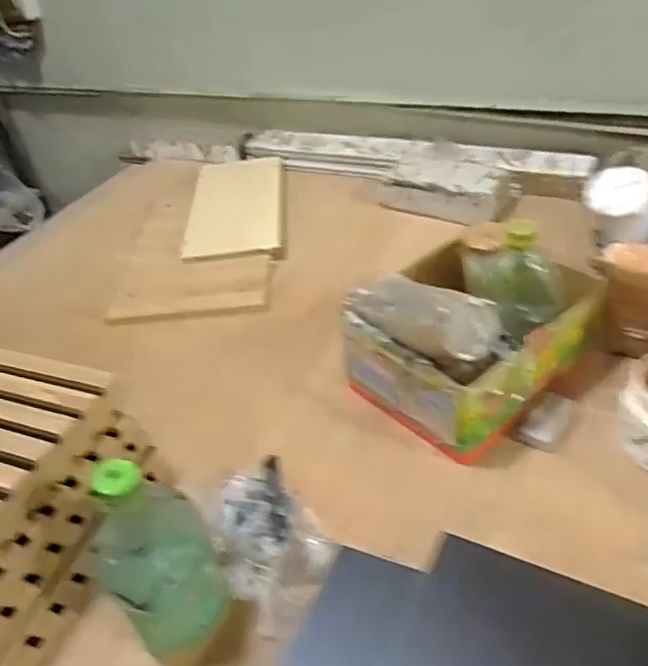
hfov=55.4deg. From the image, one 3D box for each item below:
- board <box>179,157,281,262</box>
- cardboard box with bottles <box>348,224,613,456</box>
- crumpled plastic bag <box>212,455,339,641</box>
[{"bbox_3d":[-0.155,-0.232,1.116,0.163,0.017,0.356,-7,39,1],"label":"board"},{"bbox_3d":[0.159,-0.015,0.700,0.207,0.168,0.234,29,51,36],"label":"cardboard box with bottles"},{"bbox_3d":[-0.052,0.190,0.574,0.100,0.059,0.133,-29,44,-24],"label":"crumpled plastic bag"}]

